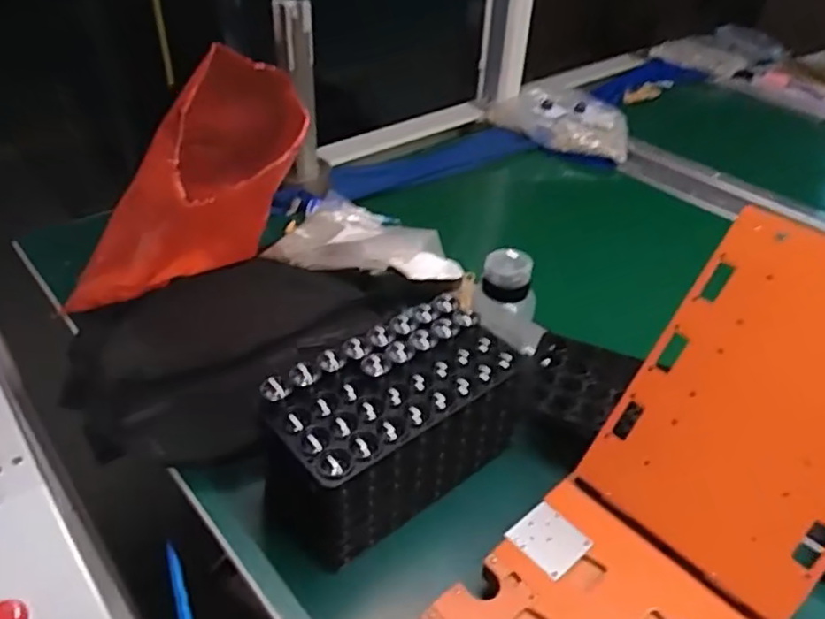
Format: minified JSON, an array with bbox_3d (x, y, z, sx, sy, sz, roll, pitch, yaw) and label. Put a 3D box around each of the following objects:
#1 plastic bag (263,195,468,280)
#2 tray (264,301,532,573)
[{"bbox_3d":[-0.053,-0.078,0.763,0.223,0.042,0.156,24,43,25],"label":"plastic bag"},{"bbox_3d":[-0.016,0.091,0.504,0.212,0.111,0.107,-24,45,-29],"label":"tray"}]

